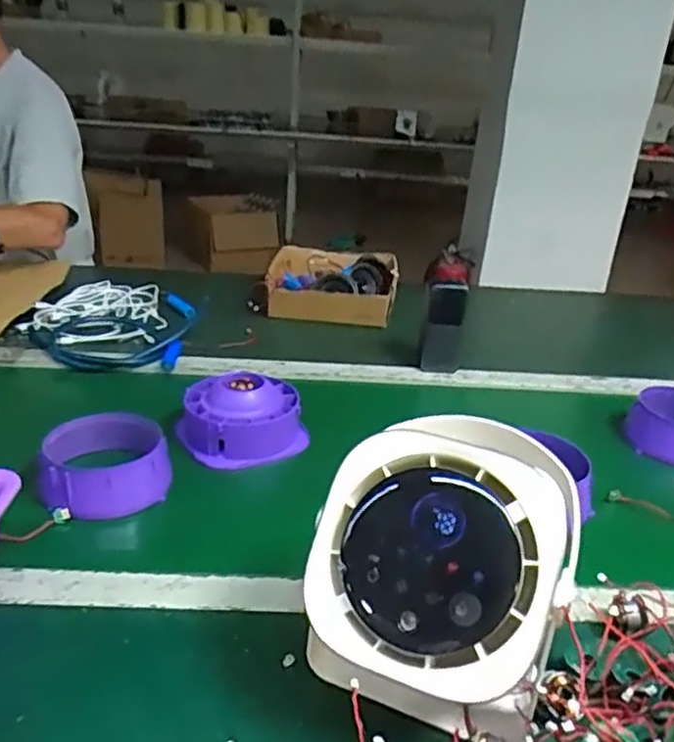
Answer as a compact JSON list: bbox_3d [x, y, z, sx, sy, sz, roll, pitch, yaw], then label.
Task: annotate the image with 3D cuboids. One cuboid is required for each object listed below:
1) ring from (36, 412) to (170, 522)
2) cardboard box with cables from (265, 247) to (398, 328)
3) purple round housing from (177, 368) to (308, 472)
[{"bbox_3d":[-0.229,0.091,0.677,0.115,0.049,0.107,3,25,-1],"label":"ring"},{"bbox_3d":[-0.009,-0.148,1.172,0.220,0.072,0.202,4,25,0],"label":"cardboard box with cables"},{"bbox_3d":[-0.110,0.048,0.785,0.134,0.080,0.115,-4,26,-17],"label":"purple round housing"}]

